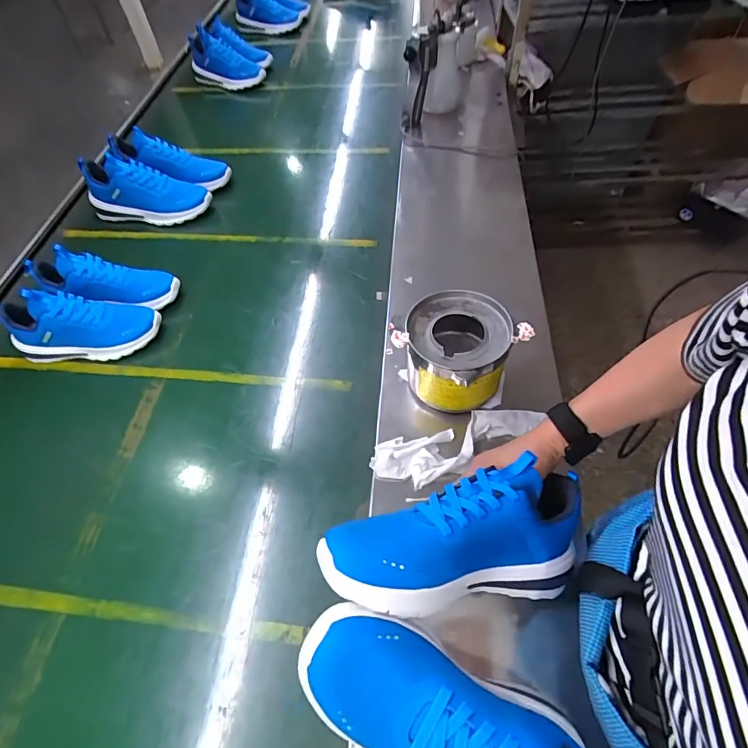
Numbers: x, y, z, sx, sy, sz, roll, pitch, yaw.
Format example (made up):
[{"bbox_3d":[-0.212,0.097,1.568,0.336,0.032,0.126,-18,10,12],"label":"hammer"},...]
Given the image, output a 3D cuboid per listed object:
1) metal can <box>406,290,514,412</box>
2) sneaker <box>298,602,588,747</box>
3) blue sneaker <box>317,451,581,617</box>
[{"bbox_3d":[0.114,-0.028,0.631,0.135,0.112,0.142,-2,58,3],"label":"metal can"},{"bbox_3d":[0.070,0.269,0.337,0.260,0.098,0.097,28,59,3],"label":"sneaker"},{"bbox_3d":[0.086,0.150,0.400,0.255,0.082,0.107,-3,53,-20],"label":"blue sneaker"}]

